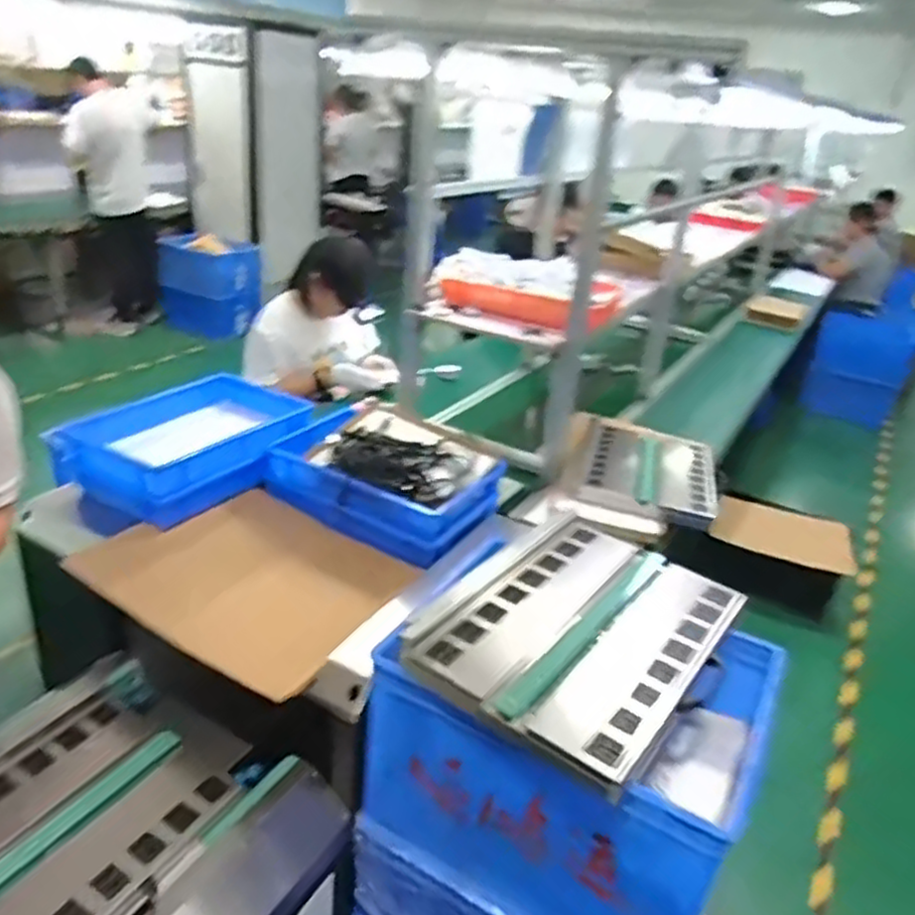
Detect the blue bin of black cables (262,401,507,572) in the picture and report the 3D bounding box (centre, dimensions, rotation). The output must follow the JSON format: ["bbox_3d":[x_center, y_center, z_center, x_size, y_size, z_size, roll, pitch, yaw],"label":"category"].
[{"bbox_3d":[-0.152,0.039,1.617,0.451,0.160,0.301,18,29,21],"label":"blue bin of black cables"}]

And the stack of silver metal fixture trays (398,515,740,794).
[{"bbox_3d":[0.195,0.248,1.154,0.376,0.046,0.512,23,31,30],"label":"stack of silver metal fixture trays"}]

